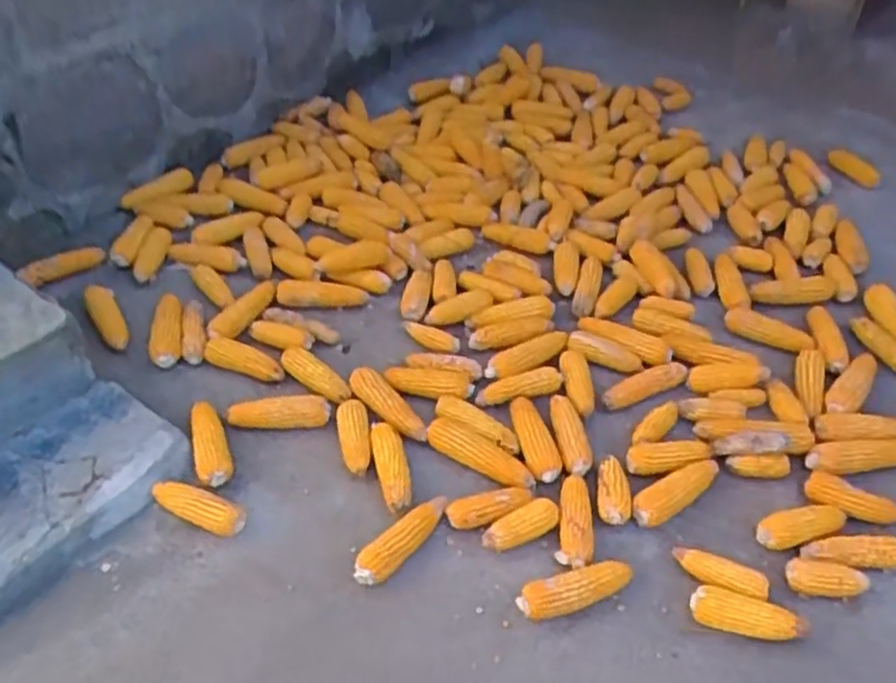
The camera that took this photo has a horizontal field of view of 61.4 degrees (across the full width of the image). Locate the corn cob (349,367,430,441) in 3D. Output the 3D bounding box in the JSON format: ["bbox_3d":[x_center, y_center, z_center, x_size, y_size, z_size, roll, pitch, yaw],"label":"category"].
[{"bbox_3d":[-0.116,0.117,1.446,0.188,0.049,0.056,39,55,16],"label":"corn cob"}]

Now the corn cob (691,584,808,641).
[{"bbox_3d":[0.478,0.435,1.195,0.181,0.056,0.055,12,46,10],"label":"corn cob"}]

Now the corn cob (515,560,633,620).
[{"bbox_3d":[0.208,0.399,1.222,0.200,0.059,0.061,-14,48,-15],"label":"corn cob"}]

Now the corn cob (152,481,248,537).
[{"bbox_3d":[-0.439,0.291,1.318,0.184,0.049,0.065,14,47,11],"label":"corn cob"}]

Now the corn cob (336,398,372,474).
[{"bbox_3d":[-0.177,0.175,1.417,0.059,0.044,0.164,-7,44,-9],"label":"corn cob"}]

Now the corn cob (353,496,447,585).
[{"bbox_3d":[-0.074,0.334,1.276,0.058,0.043,0.206,33,52,29],"label":"corn cob"}]

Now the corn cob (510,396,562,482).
[{"bbox_3d":[0.160,0.170,1.399,0.069,0.054,0.187,-11,45,-12],"label":"corn cob"}]

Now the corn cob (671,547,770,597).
[{"bbox_3d":[0.450,0.383,1.252,0.147,0.036,0.049,22,49,19],"label":"corn cob"}]

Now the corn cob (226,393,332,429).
[{"bbox_3d":[-0.328,0.135,1.453,0.199,0.056,0.055,-3,43,-5],"label":"corn cob"}]

